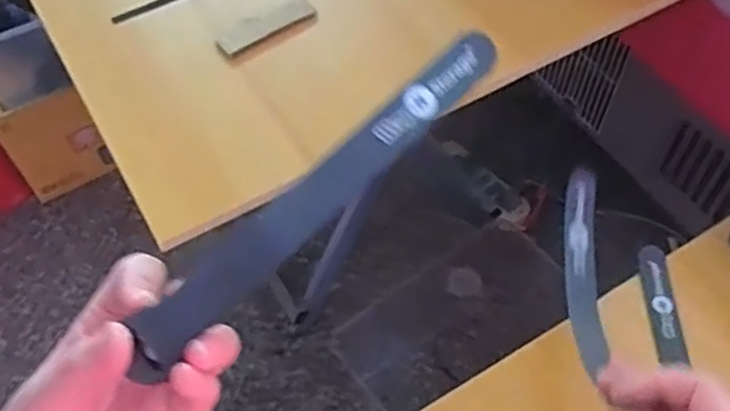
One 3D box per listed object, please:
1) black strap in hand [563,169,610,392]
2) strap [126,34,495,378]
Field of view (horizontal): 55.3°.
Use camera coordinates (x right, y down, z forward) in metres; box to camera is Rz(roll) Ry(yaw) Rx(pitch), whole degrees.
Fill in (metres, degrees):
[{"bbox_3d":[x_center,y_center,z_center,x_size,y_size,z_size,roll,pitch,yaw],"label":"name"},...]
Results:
[{"bbox_3d":[0.134,0.041,0.427,0.019,0.028,0.152,7,47,7],"label":"black strap in hand"},{"bbox_3d":[-0.017,-0.006,0.287,0.194,0.008,0.022,-42,89,-12],"label":"strap"}]

